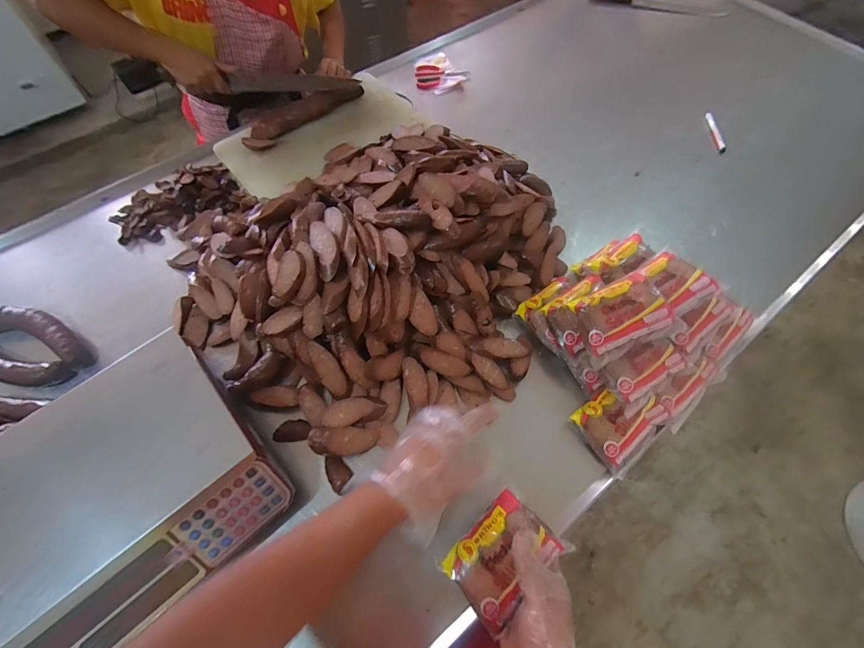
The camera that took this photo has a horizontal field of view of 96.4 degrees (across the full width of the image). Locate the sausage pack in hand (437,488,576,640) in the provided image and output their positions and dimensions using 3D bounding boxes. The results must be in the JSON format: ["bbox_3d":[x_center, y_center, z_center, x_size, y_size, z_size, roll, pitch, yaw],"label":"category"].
[{"bbox_3d":[0.089,0.290,0.481,0.132,0.030,0.099,-40,70,-18],"label":"sausage pack in hand"}]

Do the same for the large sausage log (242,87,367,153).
[{"bbox_3d":[-0.305,-0.493,0.905,0.296,0.049,0.052,-37,69,-17],"label":"large sausage log"}]

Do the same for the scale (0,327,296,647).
[{"bbox_3d":[-0.441,0.240,0.526,0.388,0.095,0.323,-39,70,-18],"label":"scale"}]

